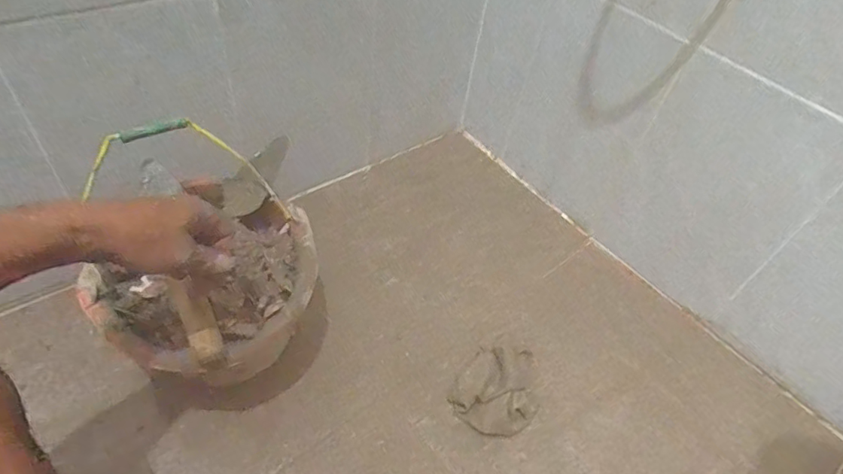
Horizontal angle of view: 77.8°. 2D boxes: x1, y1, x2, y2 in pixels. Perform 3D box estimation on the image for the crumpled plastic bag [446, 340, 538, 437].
[{"bbox_3d":[0.116,0.225,0.773,0.118,0.043,0.133,32,53,21],"label":"crumpled plastic bag"}]

